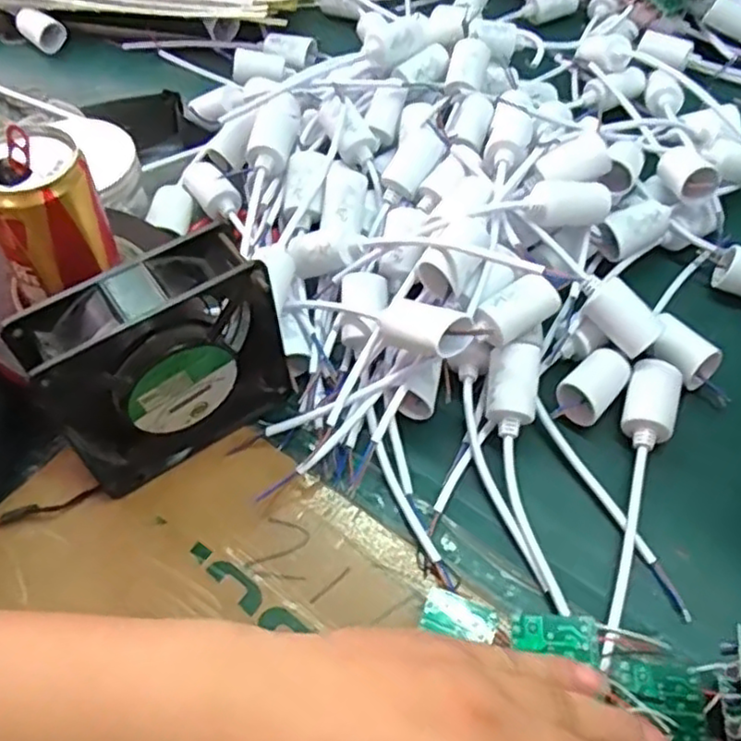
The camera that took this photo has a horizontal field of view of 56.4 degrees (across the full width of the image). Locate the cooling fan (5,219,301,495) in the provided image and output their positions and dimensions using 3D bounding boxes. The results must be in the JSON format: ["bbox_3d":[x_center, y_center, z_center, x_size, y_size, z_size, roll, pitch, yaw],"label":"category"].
[{"bbox_3d":[-0.105,-0.005,0.370,0.126,0.119,0.043,-30,60,-18],"label":"cooling fan"}]

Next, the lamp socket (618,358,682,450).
[{"bbox_3d":[0.165,0.023,0.407,0.028,0.025,0.054,18,57,13],"label":"lamp socket"}]

